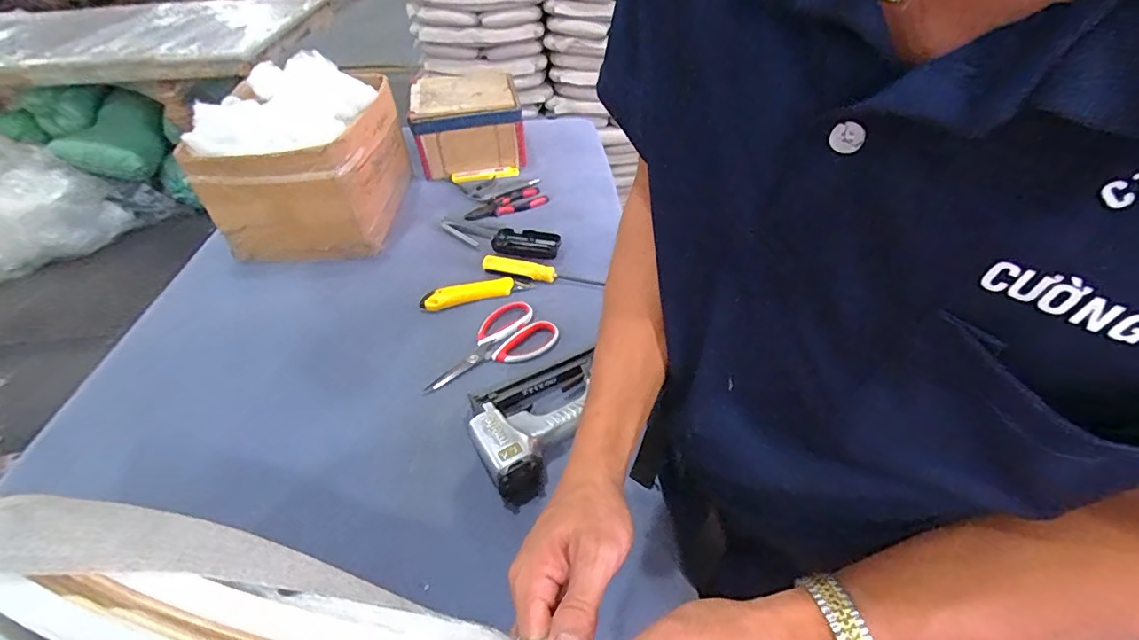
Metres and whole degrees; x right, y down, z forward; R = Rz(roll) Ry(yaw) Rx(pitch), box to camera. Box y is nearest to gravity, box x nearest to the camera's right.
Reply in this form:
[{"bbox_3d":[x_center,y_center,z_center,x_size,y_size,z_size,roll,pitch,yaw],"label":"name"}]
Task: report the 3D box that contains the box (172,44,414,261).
[{"bbox_3d":[-0.432,-0.270,0.854,0.232,0.231,0.282,0,43,5],"label":"box"}]

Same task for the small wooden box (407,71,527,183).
[{"bbox_3d":[-0.210,-0.406,1.050,0.209,0.123,0.235,-11,43,-7],"label":"small wooden box"}]

